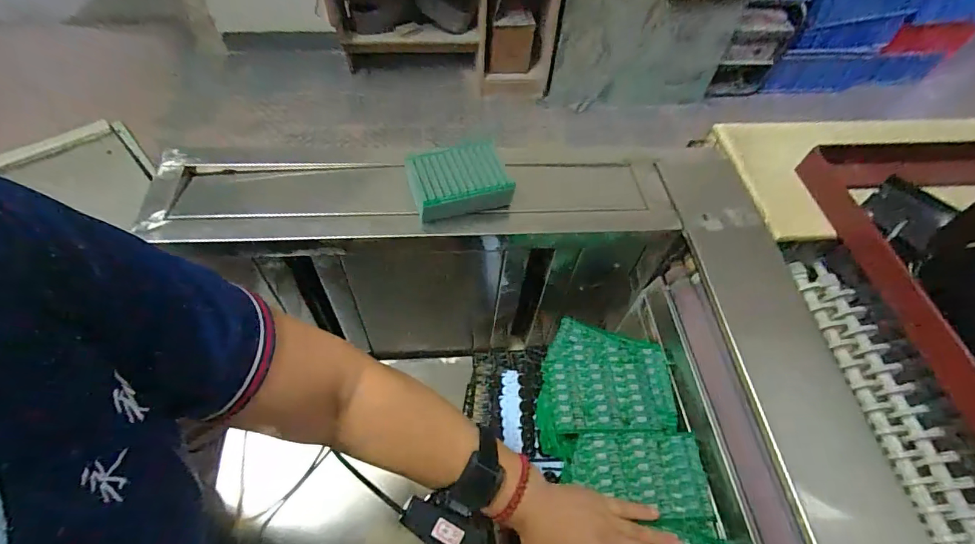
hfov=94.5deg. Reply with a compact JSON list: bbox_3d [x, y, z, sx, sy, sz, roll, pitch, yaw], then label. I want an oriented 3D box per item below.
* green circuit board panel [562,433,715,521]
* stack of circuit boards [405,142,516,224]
[{"bbox_3d":[0.164,0.222,0.493,0.147,0.010,0.086,1,57,-3],"label":"green circuit board panel"},{"bbox_3d":[-0.029,-0.103,0.511,0.113,0.035,0.086,-17,60,-14],"label":"stack of circuit boards"}]

